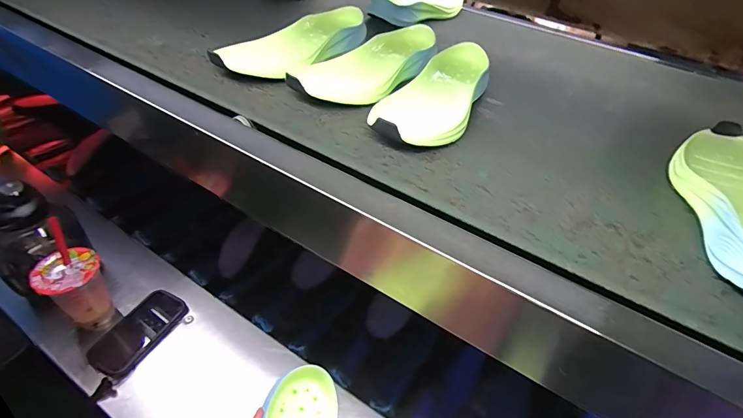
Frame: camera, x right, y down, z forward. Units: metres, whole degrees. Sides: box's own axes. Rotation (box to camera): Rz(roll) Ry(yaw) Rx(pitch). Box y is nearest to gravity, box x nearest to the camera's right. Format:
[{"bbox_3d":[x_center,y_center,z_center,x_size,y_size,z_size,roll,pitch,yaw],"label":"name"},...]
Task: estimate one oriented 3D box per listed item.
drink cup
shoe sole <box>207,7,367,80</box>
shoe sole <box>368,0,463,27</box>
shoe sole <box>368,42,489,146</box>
[{"bbox_3d":[-0.491,0.123,0.637,0.082,0.196,0.085,3,42,-3],"label":"drink cup"},{"bbox_3d":[-0.103,-0.259,0.610,0.110,0.048,0.289,31,47,25],"label":"shoe sole"},{"bbox_3d":[0.113,-0.440,0.837,0.086,0.050,0.249,35,49,28],"label":"shoe sole"},{"bbox_3d":[0.094,-0.156,0.527,0.104,0.046,0.278,23,44,17],"label":"shoe sole"}]

